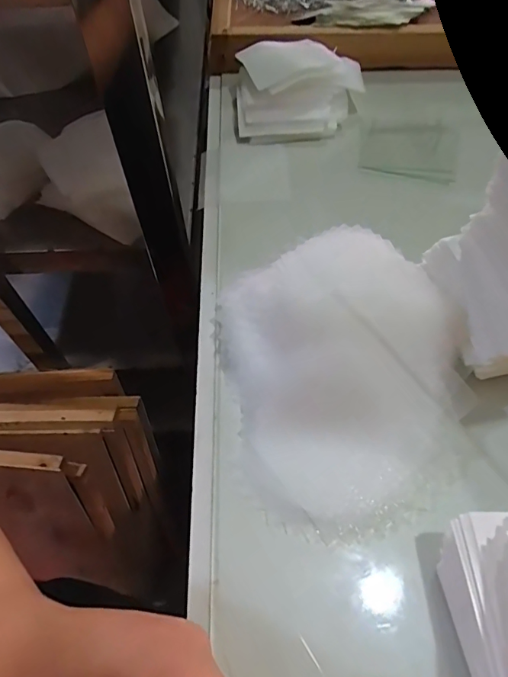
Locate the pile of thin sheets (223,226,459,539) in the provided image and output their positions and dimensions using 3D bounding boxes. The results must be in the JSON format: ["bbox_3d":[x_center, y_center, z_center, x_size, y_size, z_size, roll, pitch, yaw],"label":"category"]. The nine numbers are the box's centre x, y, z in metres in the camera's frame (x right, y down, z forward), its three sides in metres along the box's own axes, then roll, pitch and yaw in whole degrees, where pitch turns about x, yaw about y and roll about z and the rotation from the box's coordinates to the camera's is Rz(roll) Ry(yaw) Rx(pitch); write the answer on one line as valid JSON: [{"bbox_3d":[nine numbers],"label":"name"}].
[{"bbox_3d":[0.062,0.019,0.291,0.154,0.065,0.183,-13,58,-5],"label":"pile of thin sheets"}]

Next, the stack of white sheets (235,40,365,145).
[{"bbox_3d":[0.049,-0.261,0.475,0.134,0.053,0.099,2,58,4],"label":"stack of white sheets"}]

